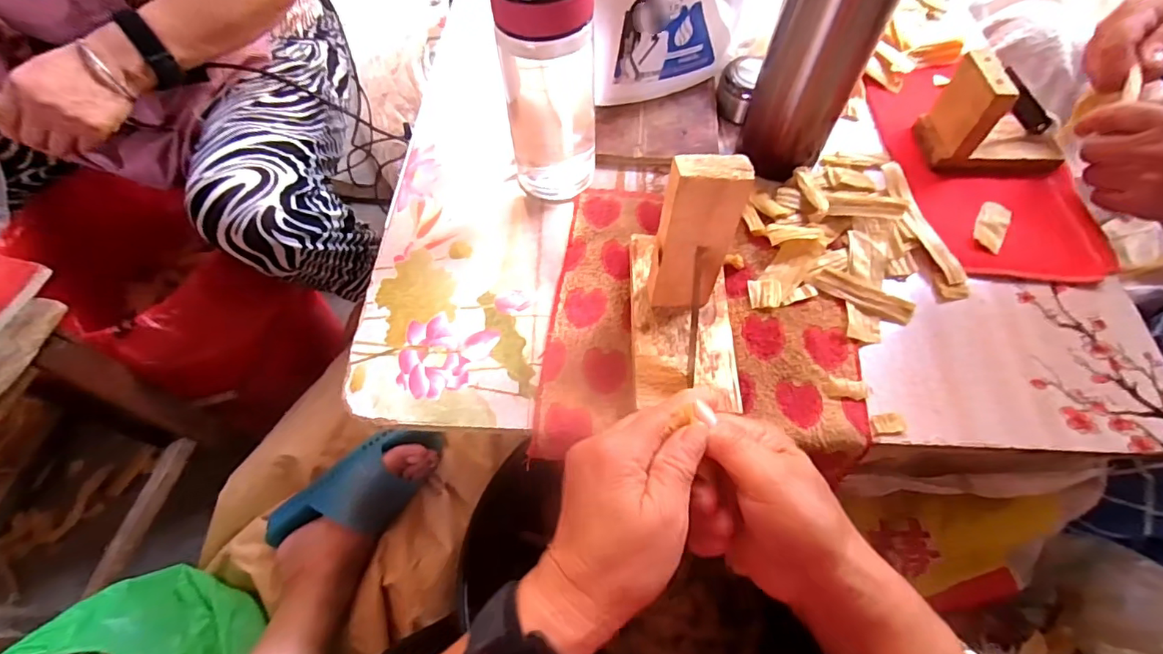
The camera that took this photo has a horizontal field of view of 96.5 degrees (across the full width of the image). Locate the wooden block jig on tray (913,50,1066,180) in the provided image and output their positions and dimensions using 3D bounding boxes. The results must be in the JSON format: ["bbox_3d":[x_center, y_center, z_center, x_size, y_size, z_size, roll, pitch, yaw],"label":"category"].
[{"bbox_3d":[0.368,-0.184,0.449,0.111,0.079,0.073,-6,60,-2],"label":"wooden block jig on tray"}]

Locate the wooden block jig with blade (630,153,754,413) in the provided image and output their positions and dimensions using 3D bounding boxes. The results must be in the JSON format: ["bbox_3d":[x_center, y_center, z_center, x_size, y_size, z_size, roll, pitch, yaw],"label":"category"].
[{"bbox_3d":[0.072,-0.029,0.332,0.071,0.134,0.136,1,60,2],"label":"wooden block jig with blade"}]

